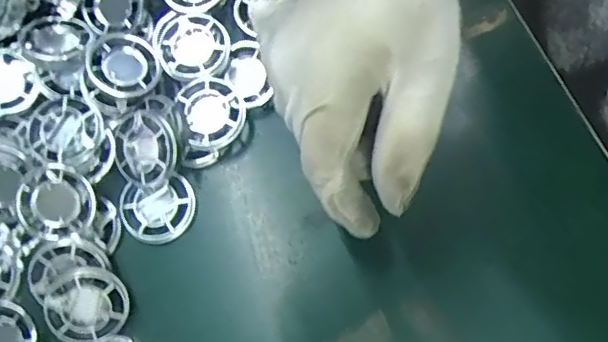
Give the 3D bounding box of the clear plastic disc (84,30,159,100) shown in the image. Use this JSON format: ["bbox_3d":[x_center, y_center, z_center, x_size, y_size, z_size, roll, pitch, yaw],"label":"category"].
[{"bbox_3d":[-0.100,-0.059,0.325,0.035,0.006,0.042,-22,73,-1],"label":"clear plastic disc"}]

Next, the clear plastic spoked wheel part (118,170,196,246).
[{"bbox_3d":[-0.078,0.020,0.310,0.039,0.011,0.033,-10,74,2],"label":"clear plastic spoked wheel part"}]

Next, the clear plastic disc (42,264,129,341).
[{"bbox_3d":[-0.108,0.067,0.294,0.039,0.005,0.038,-2,102,-9],"label":"clear plastic disc"}]

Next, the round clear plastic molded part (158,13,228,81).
[{"bbox_3d":[-0.062,-0.070,0.329,0.039,0.009,0.036,-1,74,5],"label":"round clear plastic molded part"}]

